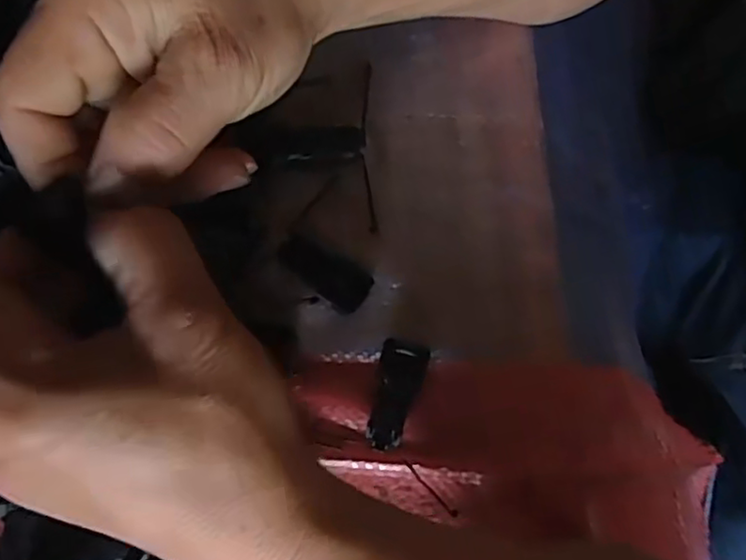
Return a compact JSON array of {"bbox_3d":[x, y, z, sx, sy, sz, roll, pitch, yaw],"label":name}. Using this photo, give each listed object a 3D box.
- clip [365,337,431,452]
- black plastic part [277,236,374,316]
[{"bbox_3d":[0.010,0.051,0.286,0.021,0.004,0.048,13,78,5],"label":"clip"},{"bbox_3d":[-0.023,-0.004,0.296,0.047,0.009,0.021,37,81,10],"label":"black plastic part"}]

